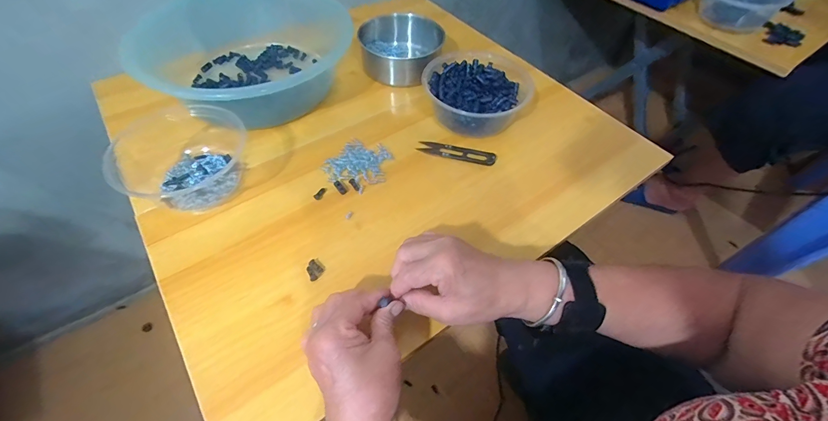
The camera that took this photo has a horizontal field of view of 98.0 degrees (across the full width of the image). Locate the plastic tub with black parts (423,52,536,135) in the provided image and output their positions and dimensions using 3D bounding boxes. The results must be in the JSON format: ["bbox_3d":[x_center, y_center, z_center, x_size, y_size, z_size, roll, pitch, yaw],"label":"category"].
[{"bbox_3d":[0.077,-0.153,0.492,0.139,0.050,0.143,2,53,-2],"label":"plastic tub with black parts"}]

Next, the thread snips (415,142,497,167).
[{"bbox_3d":[0.055,-0.076,0.465,0.099,0.013,0.023,14,53,8],"label":"thread snips"}]

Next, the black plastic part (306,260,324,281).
[{"bbox_3d":[-0.101,0.060,0.359,0.017,0.006,0.016,35,59,21],"label":"black plastic part"}]

